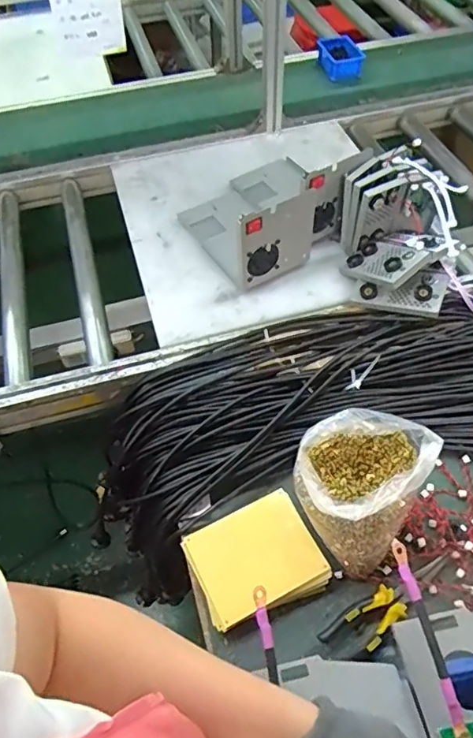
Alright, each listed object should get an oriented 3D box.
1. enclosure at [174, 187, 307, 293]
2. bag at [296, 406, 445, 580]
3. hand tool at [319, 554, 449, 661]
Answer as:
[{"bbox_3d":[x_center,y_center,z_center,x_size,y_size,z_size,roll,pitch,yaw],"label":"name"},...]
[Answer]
[{"bbox_3d":[-0.004,-0.323,1.035,0.156,0.155,0.300,-29,58,-18],"label":"enclosure"},{"bbox_3d":[0.163,0.147,0.691,0.142,0.127,0.164,37,63,25],"label":"bag"},{"bbox_3d":[0.197,0.295,0.666,0.194,0.022,0.051,-31,58,-18],"label":"hand tool"}]

